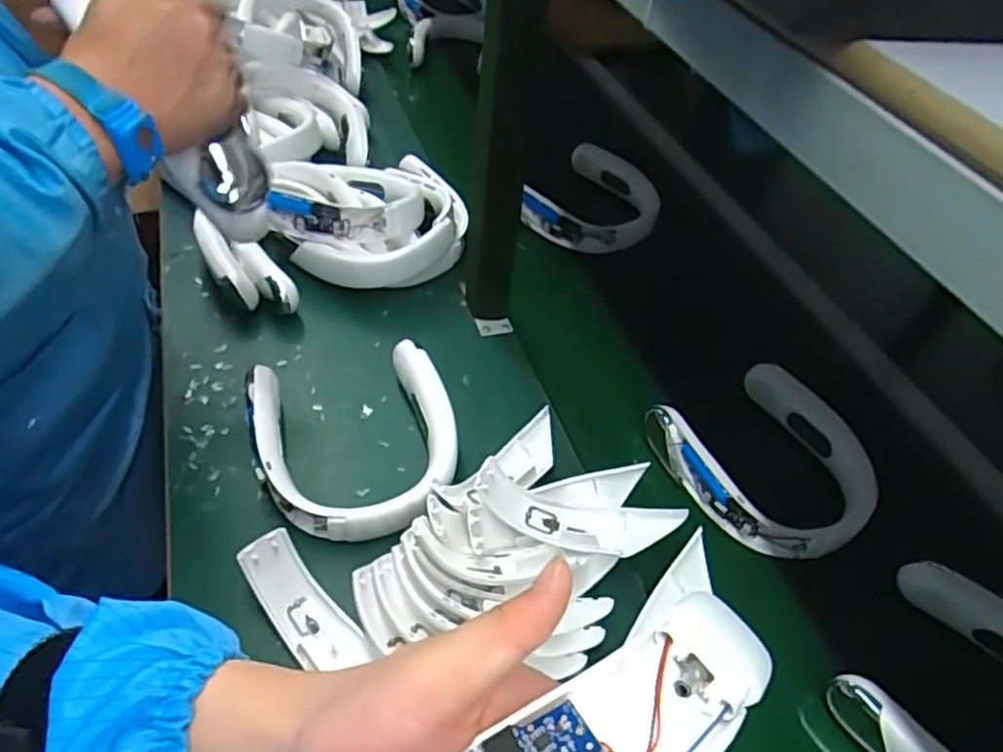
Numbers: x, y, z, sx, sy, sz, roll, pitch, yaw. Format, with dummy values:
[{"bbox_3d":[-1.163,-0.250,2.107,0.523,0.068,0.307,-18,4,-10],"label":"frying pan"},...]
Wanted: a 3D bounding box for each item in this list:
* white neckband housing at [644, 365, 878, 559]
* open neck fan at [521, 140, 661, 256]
[{"bbox_3d":[0.271,0.086,0.680,0.174,0.070,0.203,-17,52,-21],"label":"white neckband housing"},{"bbox_3d":[0.142,-0.253,0.970,0.170,0.069,0.197,23,50,14],"label":"open neck fan"}]

